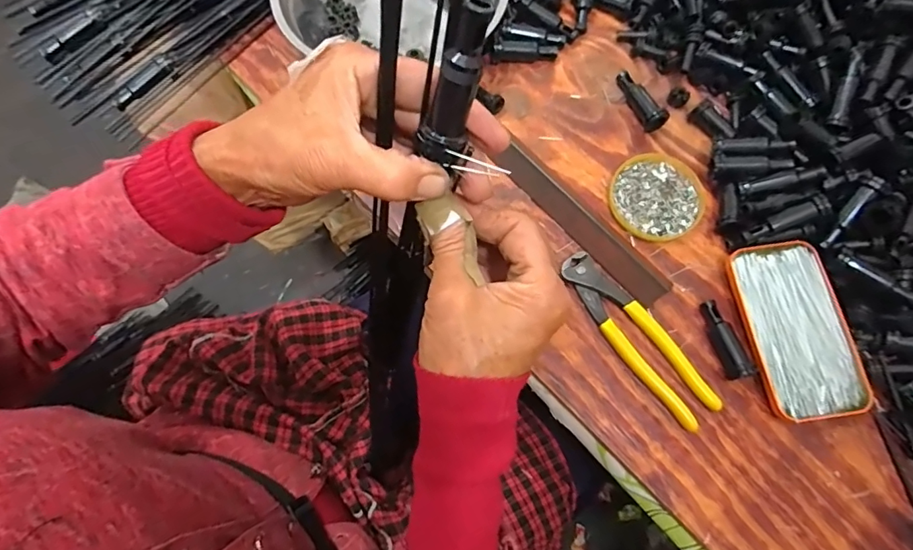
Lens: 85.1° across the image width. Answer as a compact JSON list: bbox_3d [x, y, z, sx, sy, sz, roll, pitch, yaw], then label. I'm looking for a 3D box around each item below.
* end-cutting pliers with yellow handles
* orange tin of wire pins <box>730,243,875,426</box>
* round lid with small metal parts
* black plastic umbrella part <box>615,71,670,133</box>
[{"bbox_3d":[0.149,0.051,0.416,0.040,0.013,0.164,-37,76,-12],"label":"end-cutting pliers with yellow handles"},{"bbox_3d":[0.281,0.044,0.411,0.077,0.015,0.144,-7,72,-3],"label":"orange tin of wire pins"},{"bbox_3d":[0.185,-0.073,0.457,0.086,0.008,0.081,0,72,-1],"label":"round lid with small metal parts"},{"bbox_3d":[0.179,-0.173,0.490,0.024,0.021,0.067,-27,74,-9],"label":"black plastic umbrella part"}]

